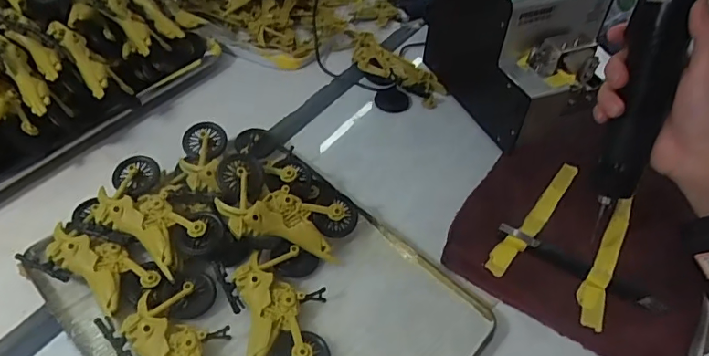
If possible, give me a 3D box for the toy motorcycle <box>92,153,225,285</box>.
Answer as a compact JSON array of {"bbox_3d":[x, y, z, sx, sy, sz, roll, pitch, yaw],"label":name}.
[{"bbox_3d":[-0.163,0.030,0.420,0.120,0.028,0.063,30,51,21],"label":"toy motorcycle"}]

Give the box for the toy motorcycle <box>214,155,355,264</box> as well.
[{"bbox_3d":[-0.061,0.025,0.424,0.119,0.027,0.065,23,46,-3],"label":"toy motorcycle"}]

